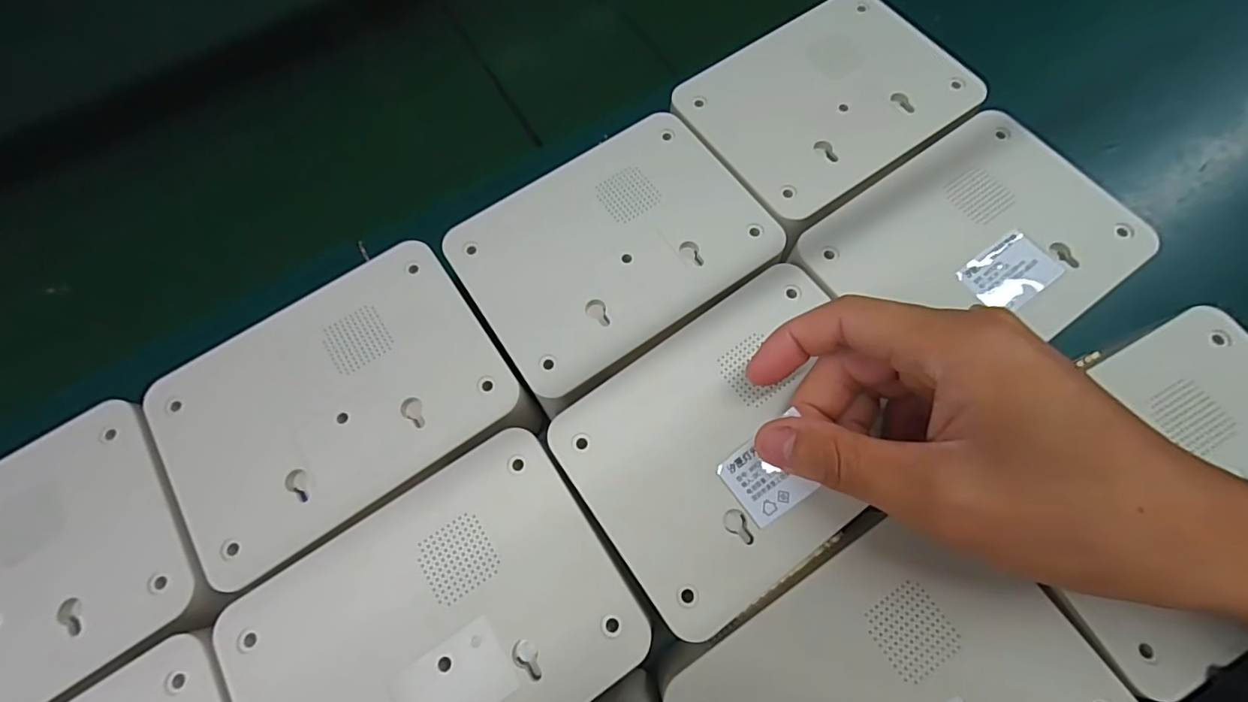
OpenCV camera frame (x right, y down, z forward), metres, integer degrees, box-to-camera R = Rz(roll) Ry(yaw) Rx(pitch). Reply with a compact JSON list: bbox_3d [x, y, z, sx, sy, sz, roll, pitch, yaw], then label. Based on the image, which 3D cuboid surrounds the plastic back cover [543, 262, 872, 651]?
[{"bbox_3d":[0.051,0.035,0.217,0.135,0.008,0.102,-33,73,-11],"label":"plastic back cover"}]

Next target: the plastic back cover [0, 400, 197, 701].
[{"bbox_3d":[-0.244,0.093,0.201,0.136,0.005,0.098,-34,73,-11],"label":"plastic back cover"}]

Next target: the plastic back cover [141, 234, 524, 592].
[{"bbox_3d":[-0.127,0.019,0.227,0.137,0.007,0.099,-33,73,-10],"label":"plastic back cover"}]

